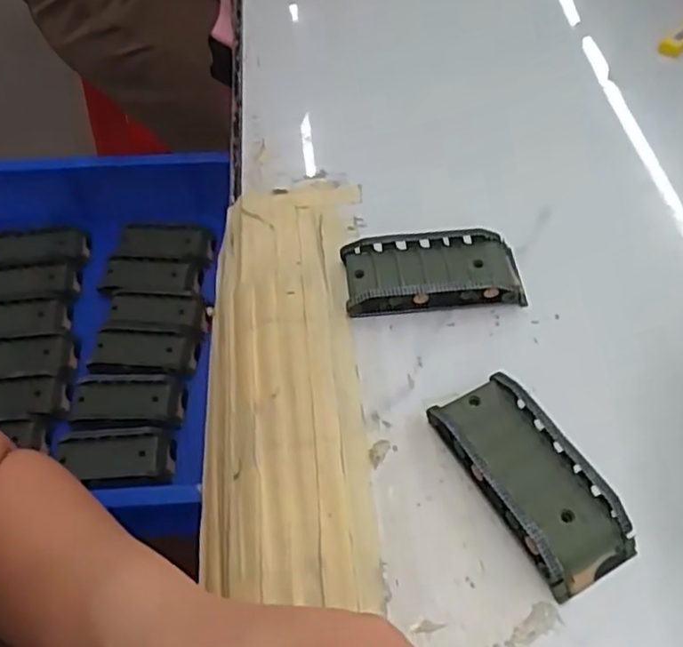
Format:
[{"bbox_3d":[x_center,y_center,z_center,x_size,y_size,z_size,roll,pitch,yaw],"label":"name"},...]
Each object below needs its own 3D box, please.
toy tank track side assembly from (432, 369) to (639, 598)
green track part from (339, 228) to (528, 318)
[{"bbox_3d":[0.085,0.068,0.300,0.044,0.018,0.097,-25,57,-15],"label":"toy tank track side assembly"},{"bbox_3d":[0.050,-0.029,0.371,0.095,0.019,0.043,-5,54,-1],"label":"green track part"}]

